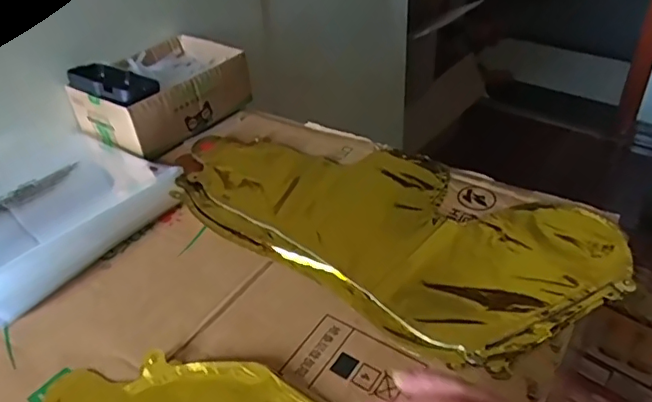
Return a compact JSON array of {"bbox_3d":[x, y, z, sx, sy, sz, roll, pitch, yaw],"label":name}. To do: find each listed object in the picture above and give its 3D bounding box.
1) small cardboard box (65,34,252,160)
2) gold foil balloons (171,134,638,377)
[{"bbox_3d":[-0.200,-0.139,0.695,0.136,0.065,0.189,23,46,31],"label":"small cardboard box"},{"bbox_3d":[0.046,0.015,0.540,0.420,0.019,0.218,21,44,29],"label":"gold foil balloons"}]

